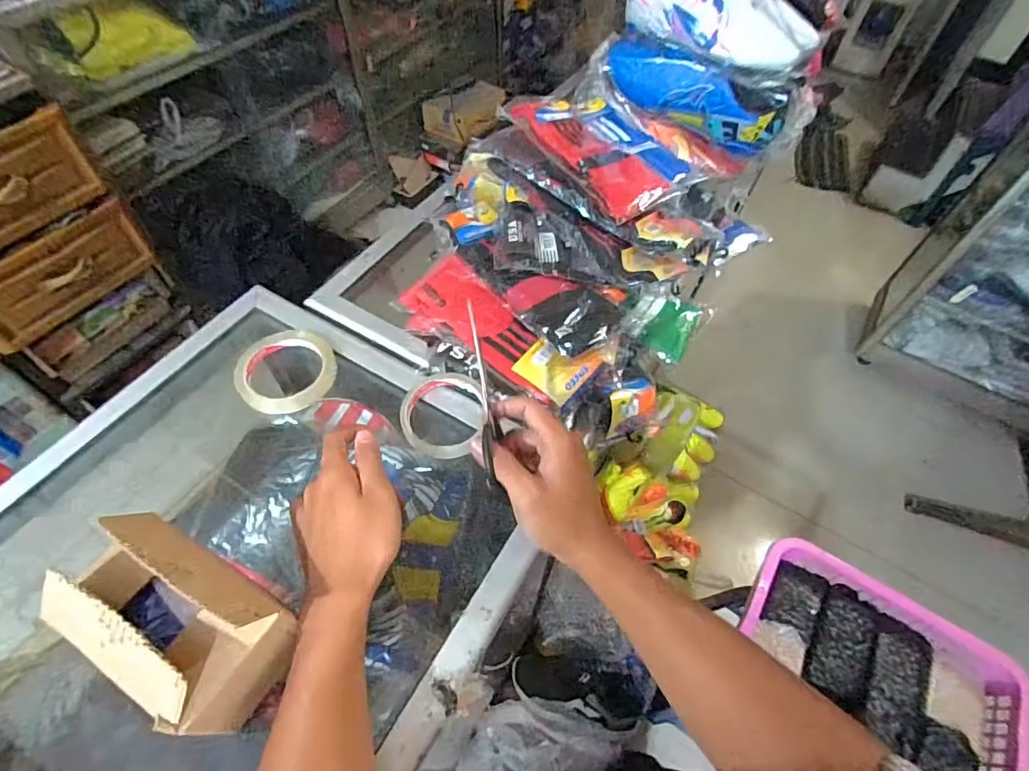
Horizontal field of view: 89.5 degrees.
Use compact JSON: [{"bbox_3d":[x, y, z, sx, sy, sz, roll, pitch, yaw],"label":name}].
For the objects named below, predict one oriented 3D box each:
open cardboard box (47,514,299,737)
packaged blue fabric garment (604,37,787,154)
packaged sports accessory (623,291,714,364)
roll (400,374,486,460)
[{"bbox_3d":[-0.224,0.156,0.348,0.129,0.091,0.084,26,58,14],"label":"open cardboard box"},{"bbox_3d":[0.249,-0.415,0.739,0.257,0.096,0.035,30,59,17],"label":"packaged blue fabric garment"},{"bbox_3d":[0.176,-0.076,0.599,0.075,0.026,0.085,37,61,21],"label":"packaged sports accessory"},{"bbox_3d":[-0.071,0.030,0.522,0.081,0.024,0.084,1,55,-2],"label":"roll"}]

